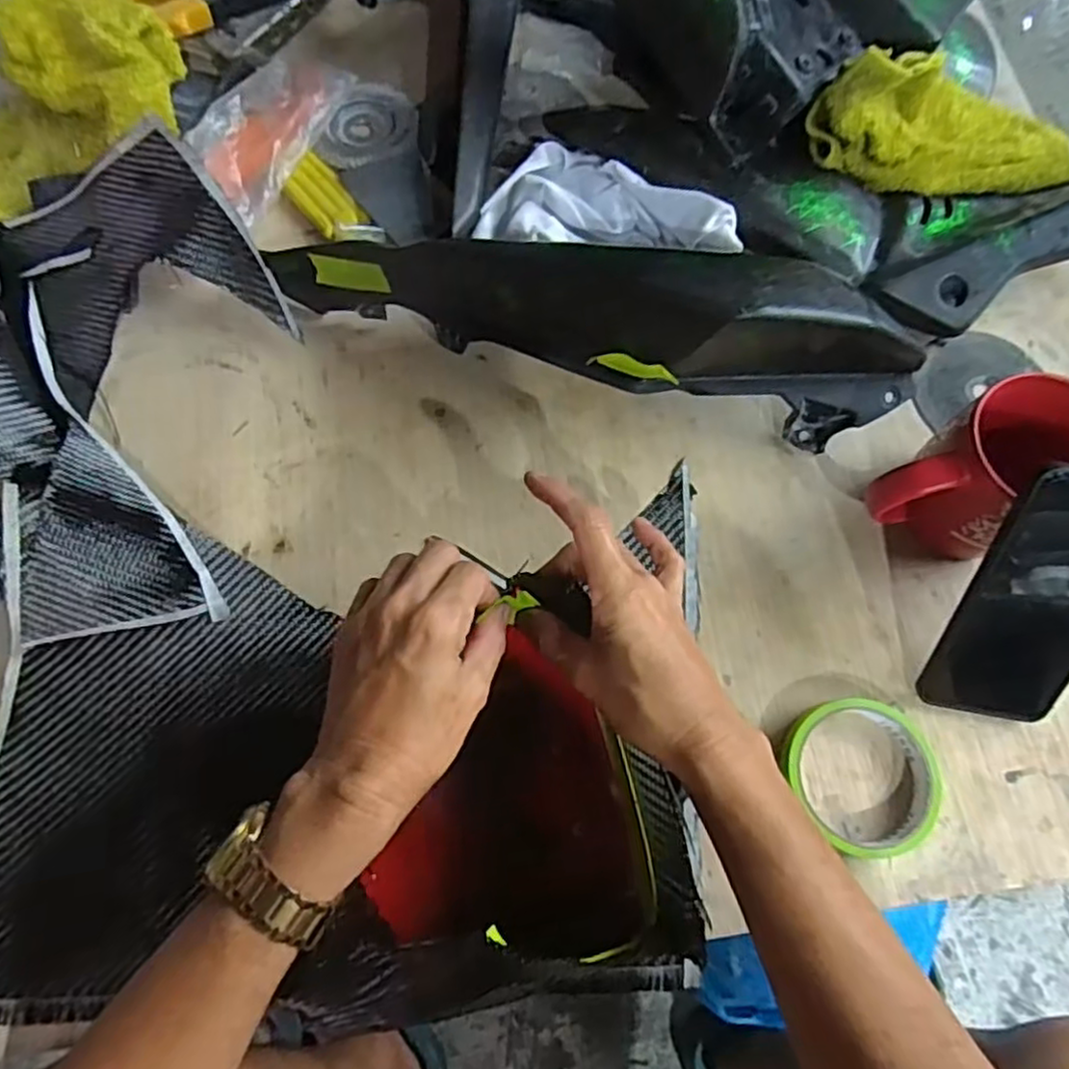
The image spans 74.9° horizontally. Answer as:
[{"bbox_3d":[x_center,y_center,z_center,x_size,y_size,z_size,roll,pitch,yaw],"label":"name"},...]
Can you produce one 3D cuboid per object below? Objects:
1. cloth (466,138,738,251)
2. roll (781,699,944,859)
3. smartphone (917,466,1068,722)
[{"bbox_3d":[0.059,-0.242,0.522,0.182,0.045,0.087,18,73,8],"label":"cloth"},{"bbox_3d":[0.198,0.143,0.419,0.082,0.019,0.089,0,72,-1],"label":"roll"},{"bbox_3d":[0.293,0.041,0.399,0.076,0.163,0.015,12,30,2],"label":"smartphone"}]

